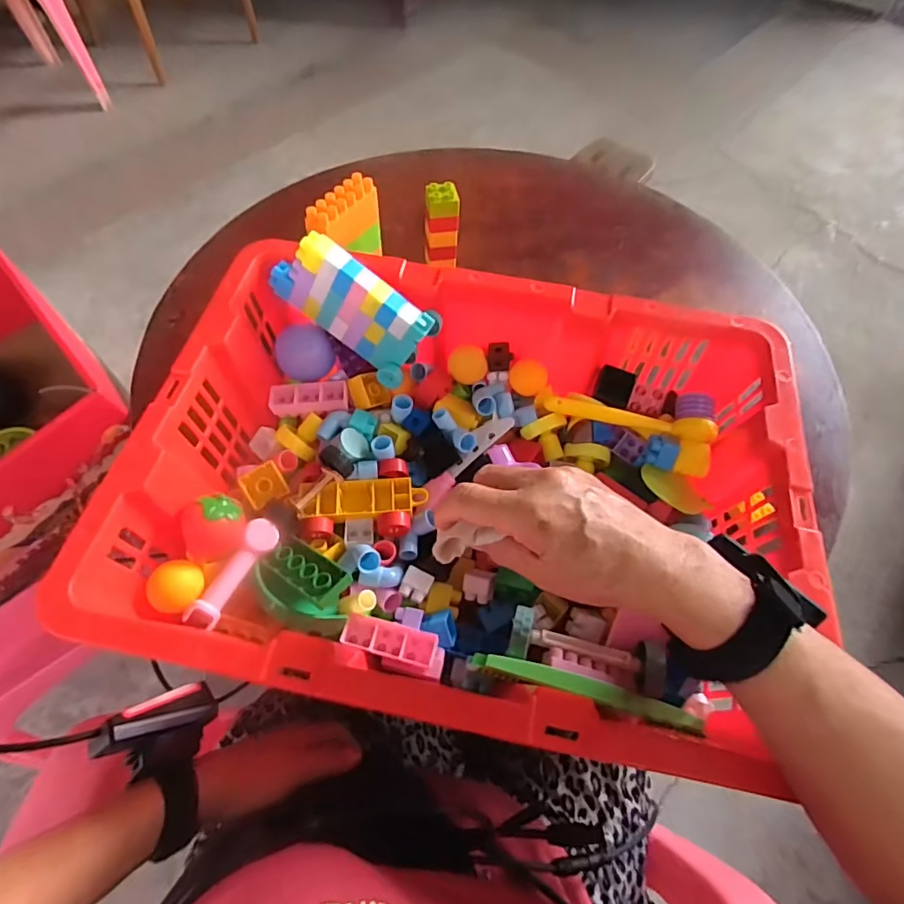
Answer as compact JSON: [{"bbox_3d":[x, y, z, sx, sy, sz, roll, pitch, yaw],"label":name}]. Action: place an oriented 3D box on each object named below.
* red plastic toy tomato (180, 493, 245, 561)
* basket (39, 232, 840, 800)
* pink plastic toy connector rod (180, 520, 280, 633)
[{"bbox_3d":[-0.176,0.055,0.384,0.042,0.039,0.036,-11,62,-10],"label":"red plastic toy tomato"},{"bbox_3d":[0.013,0.025,0.422,0.460,0.133,0.336,10,60,2],"label":"basket"},{"bbox_3d":[-0.160,0.089,0.385,0.020,0.017,0.087,26,62,11],"label":"pink plastic toy connector rod"}]

